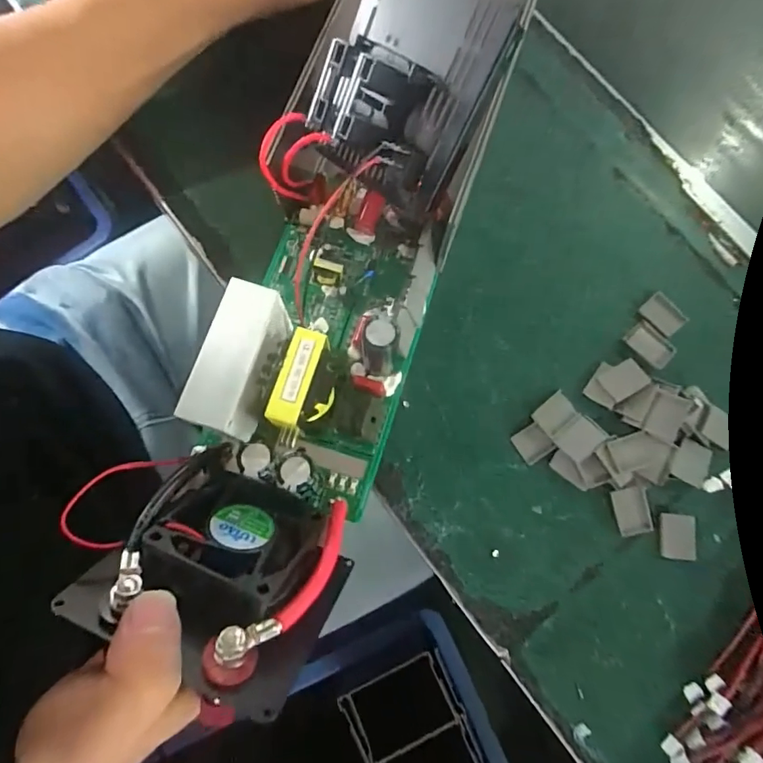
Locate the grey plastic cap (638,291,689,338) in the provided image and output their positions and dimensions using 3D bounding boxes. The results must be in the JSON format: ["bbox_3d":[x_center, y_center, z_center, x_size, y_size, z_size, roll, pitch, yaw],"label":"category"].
[{"bbox_3d":[0.169,-0.040,0.290,0.019,0.004,0.024,-39,81,-10],"label":"grey plastic cap"}]

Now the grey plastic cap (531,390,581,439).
[{"bbox_3d":[0.100,0.019,0.277,0.023,0.004,0.019,-39,81,-10],"label":"grey plastic cap"}]

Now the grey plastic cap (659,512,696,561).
[{"bbox_3d":[0.162,0.085,0.265,0.018,0.004,0.024,5,77,-1],"label":"grey plastic cap"}]

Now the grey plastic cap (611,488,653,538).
[{"bbox_3d":[0.139,0.072,0.268,0.019,0.004,0.025,-9,77,-4],"label":"grey plastic cap"}]

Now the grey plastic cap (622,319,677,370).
[{"bbox_3d":[0.159,-0.022,0.286,0.019,0.004,0.027,-40,81,-10],"label":"grey plastic cap"}]

